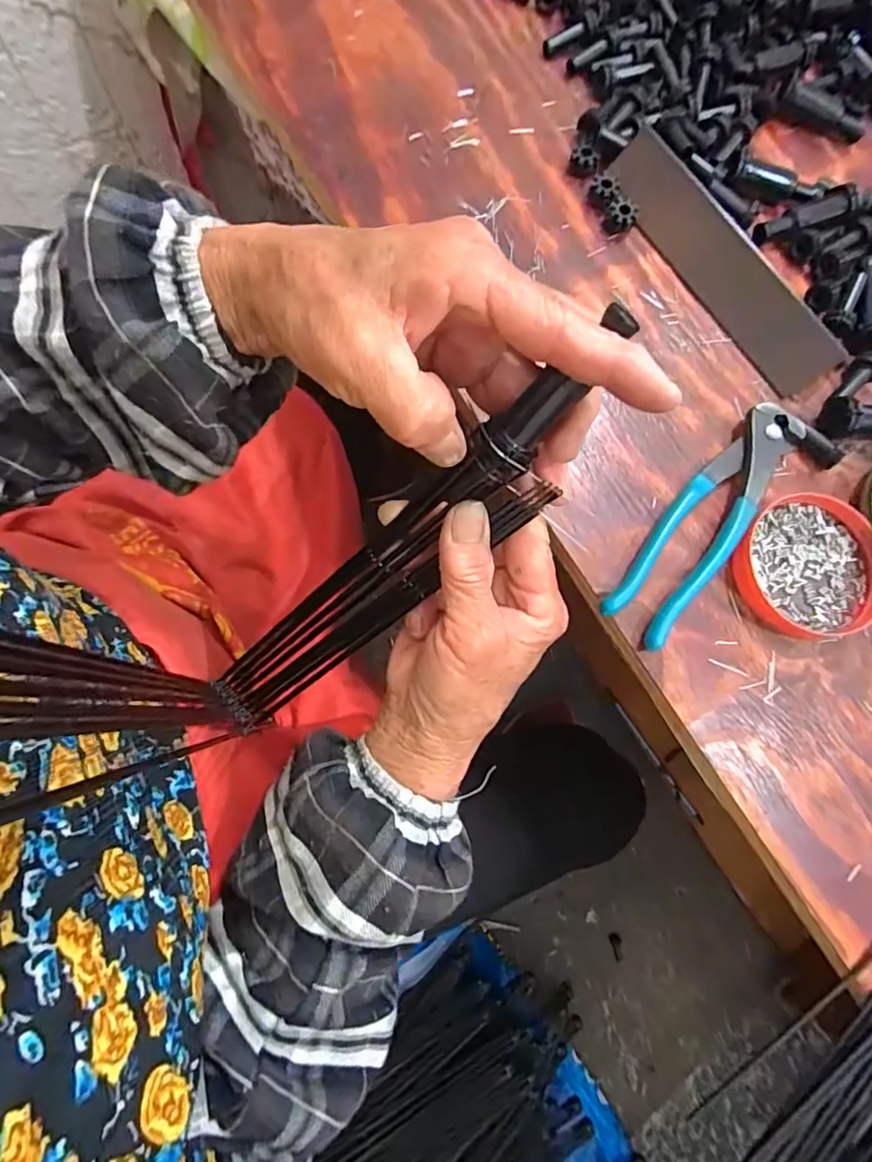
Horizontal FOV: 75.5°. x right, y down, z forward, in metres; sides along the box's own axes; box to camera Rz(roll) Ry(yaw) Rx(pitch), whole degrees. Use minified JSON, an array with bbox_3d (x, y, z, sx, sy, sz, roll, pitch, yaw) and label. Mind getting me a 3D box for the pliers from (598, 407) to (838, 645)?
[{"bbox_3d":[0.157,-0.034,0.314,0.049,0.018,0.166,44,77,6],"label":"pliers"}]

